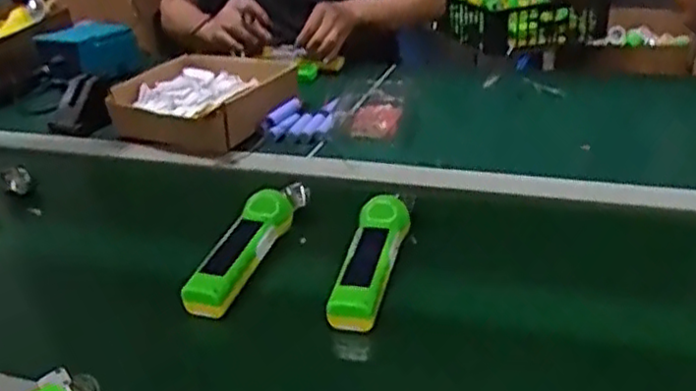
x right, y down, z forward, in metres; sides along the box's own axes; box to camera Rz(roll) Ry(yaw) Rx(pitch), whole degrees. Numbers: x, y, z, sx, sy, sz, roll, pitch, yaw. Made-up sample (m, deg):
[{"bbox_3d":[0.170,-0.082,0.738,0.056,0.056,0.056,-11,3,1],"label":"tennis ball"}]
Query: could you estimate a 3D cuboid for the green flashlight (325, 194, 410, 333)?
[{"bbox_3d":[0.021,0.064,0.693,0.046,0.037,0.159,3,40,18],"label":"green flashlight"}]

